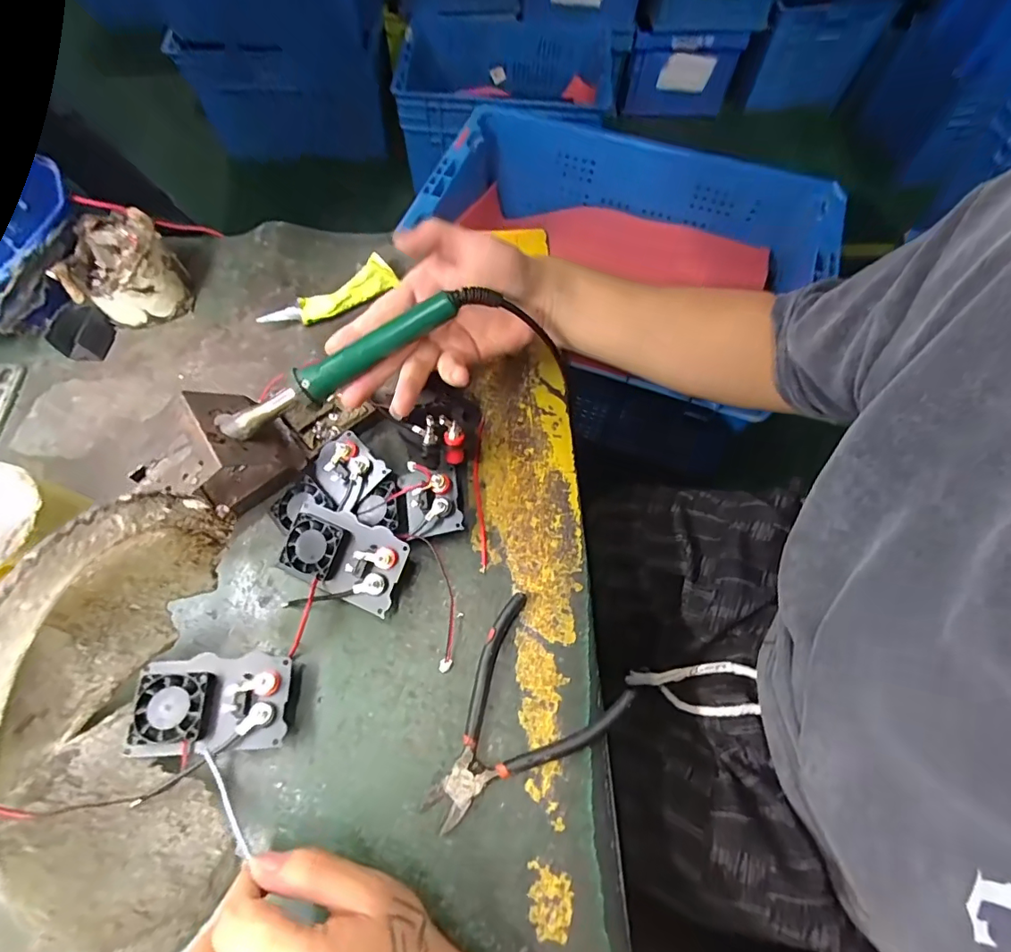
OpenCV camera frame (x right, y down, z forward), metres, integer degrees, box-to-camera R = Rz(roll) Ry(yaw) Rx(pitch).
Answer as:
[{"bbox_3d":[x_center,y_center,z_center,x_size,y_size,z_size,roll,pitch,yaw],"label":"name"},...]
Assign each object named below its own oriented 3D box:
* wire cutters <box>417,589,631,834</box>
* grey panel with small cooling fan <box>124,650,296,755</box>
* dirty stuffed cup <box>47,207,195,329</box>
[{"bbox_3d":[0.001,0.163,0.333,0.103,0.014,0.138,42,71,15],"label":"wire cutters"},{"bbox_3d":[-0.186,0.147,0.326,0.090,0.036,0.056,-2,66,-3],"label":"grey panel with small cooling fan"},{"bbox_3d":[-0.352,-0.190,0.460,0.089,0.064,0.087,1,66,-2],"label":"dirty stuffed cup"}]

